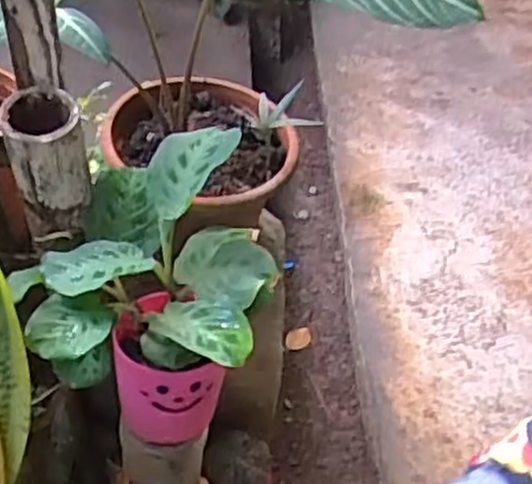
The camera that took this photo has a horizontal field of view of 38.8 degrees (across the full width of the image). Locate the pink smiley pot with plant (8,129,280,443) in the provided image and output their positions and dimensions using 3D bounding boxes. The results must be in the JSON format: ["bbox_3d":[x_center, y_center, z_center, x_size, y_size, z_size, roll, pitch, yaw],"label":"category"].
[{"bbox_3d":[-0.097,0.065,0.663,0.188,0.284,0.173,2,45,-2],"label":"pink smiley pot with plant"}]

